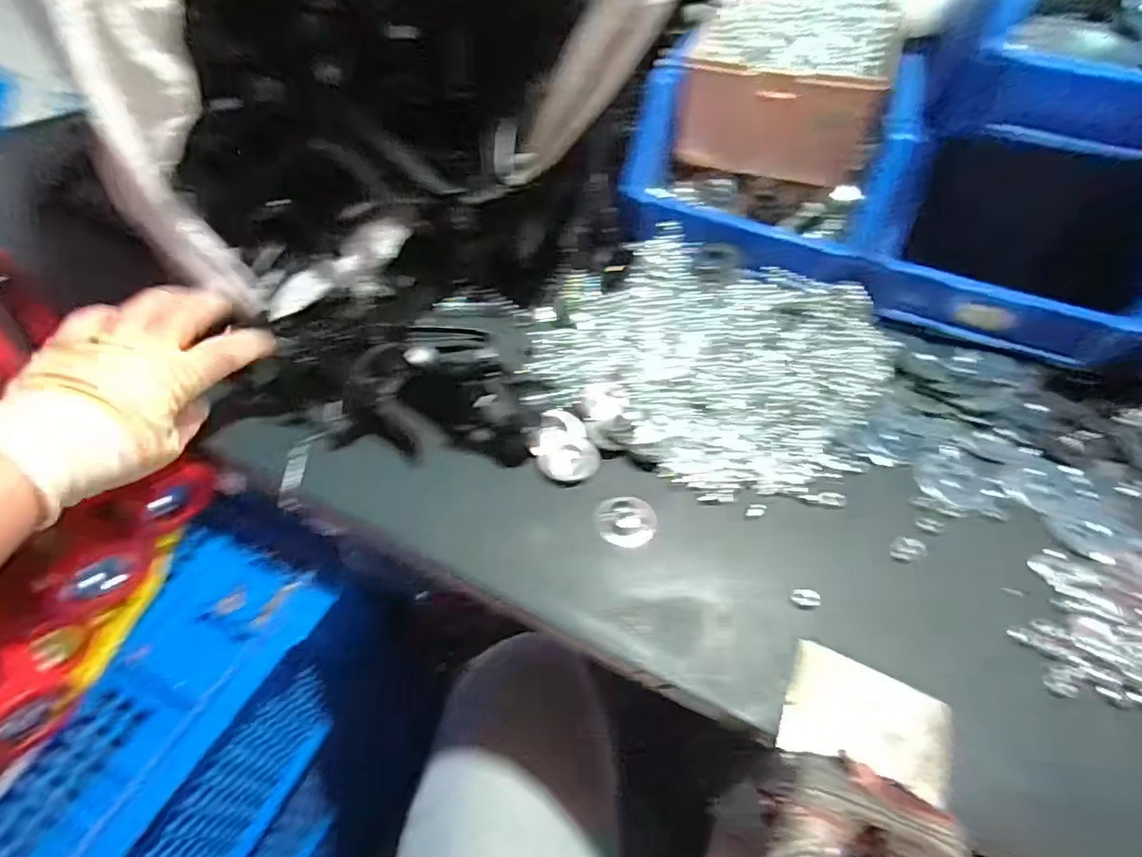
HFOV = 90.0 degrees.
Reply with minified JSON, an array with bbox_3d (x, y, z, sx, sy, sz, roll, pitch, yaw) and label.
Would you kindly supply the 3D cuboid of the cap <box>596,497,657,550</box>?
[{"bbox_3d":[0.036,0.059,0.366,0.037,0.004,0.034,1,51,-1],"label":"cap"}]

